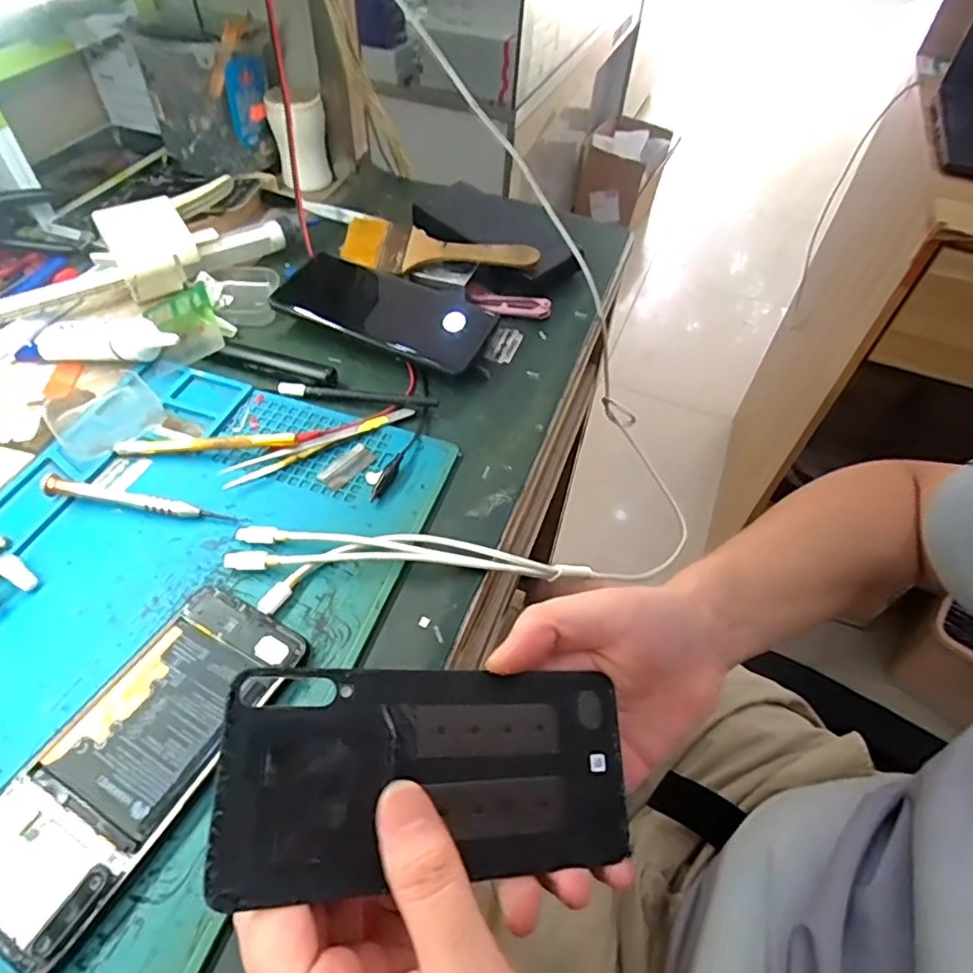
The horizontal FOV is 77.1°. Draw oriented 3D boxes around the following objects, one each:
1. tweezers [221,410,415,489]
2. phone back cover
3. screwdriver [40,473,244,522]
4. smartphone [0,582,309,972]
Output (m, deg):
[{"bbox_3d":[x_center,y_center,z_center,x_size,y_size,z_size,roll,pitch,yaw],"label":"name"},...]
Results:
[{"bbox_3d":[-0.111,-0.031,0.412,0.131,0.011,0.017,-21,57,-21],"label":"tweezers"},{"bbox_3d":[-0.016,0.105,0.225,0.152,0.005,0.070,8,64,-21],"label":"phone back cover"},{"bbox_3d":[-0.210,0.009,0.369,0.119,0.009,0.010,11,51,2],"label":"screwdriver"},{"bbox_3d":[-0.159,0.120,0.283,0.071,0.010,0.157,26,54,14],"label":"smartphone"}]

